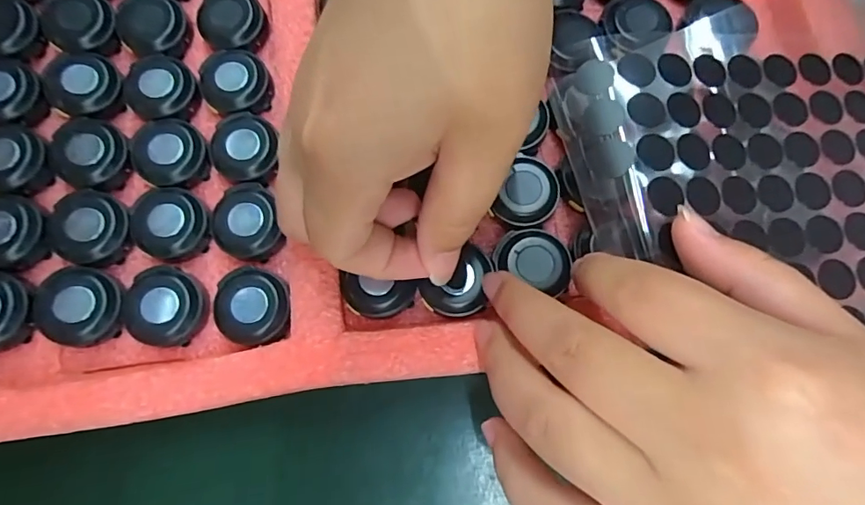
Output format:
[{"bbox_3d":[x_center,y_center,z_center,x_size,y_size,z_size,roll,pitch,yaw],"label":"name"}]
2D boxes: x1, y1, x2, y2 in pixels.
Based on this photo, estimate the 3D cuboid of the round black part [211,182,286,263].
[{"bbox_3d":[-0.076,-0.012,0.203,0.026,0.012,0.032,-20,77,-5],"label":"round black part"}]

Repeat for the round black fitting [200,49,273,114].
[{"bbox_3d":[-0.086,-0.073,0.219,0.028,0.012,0.032,-30,78,-7],"label":"round black fitting"}]

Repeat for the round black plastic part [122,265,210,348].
[{"bbox_3d":[-0.104,0.021,0.194,0.030,0.012,0.028,0,77,0],"label":"round black plastic part"}]

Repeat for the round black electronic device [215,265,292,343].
[{"bbox_3d":[-0.070,0.021,0.194,0.027,0.008,0.029,0,77,0],"label":"round black electronic device"}]

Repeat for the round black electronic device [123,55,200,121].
[{"bbox_3d":[-0.118,-0.071,0.216,0.031,0.009,0.027,33,79,7],"label":"round black electronic device"}]

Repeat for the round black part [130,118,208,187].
[{"bbox_3d":[-0.109,-0.041,0.207,0.029,0.009,0.028,0,77,0],"label":"round black part"}]

